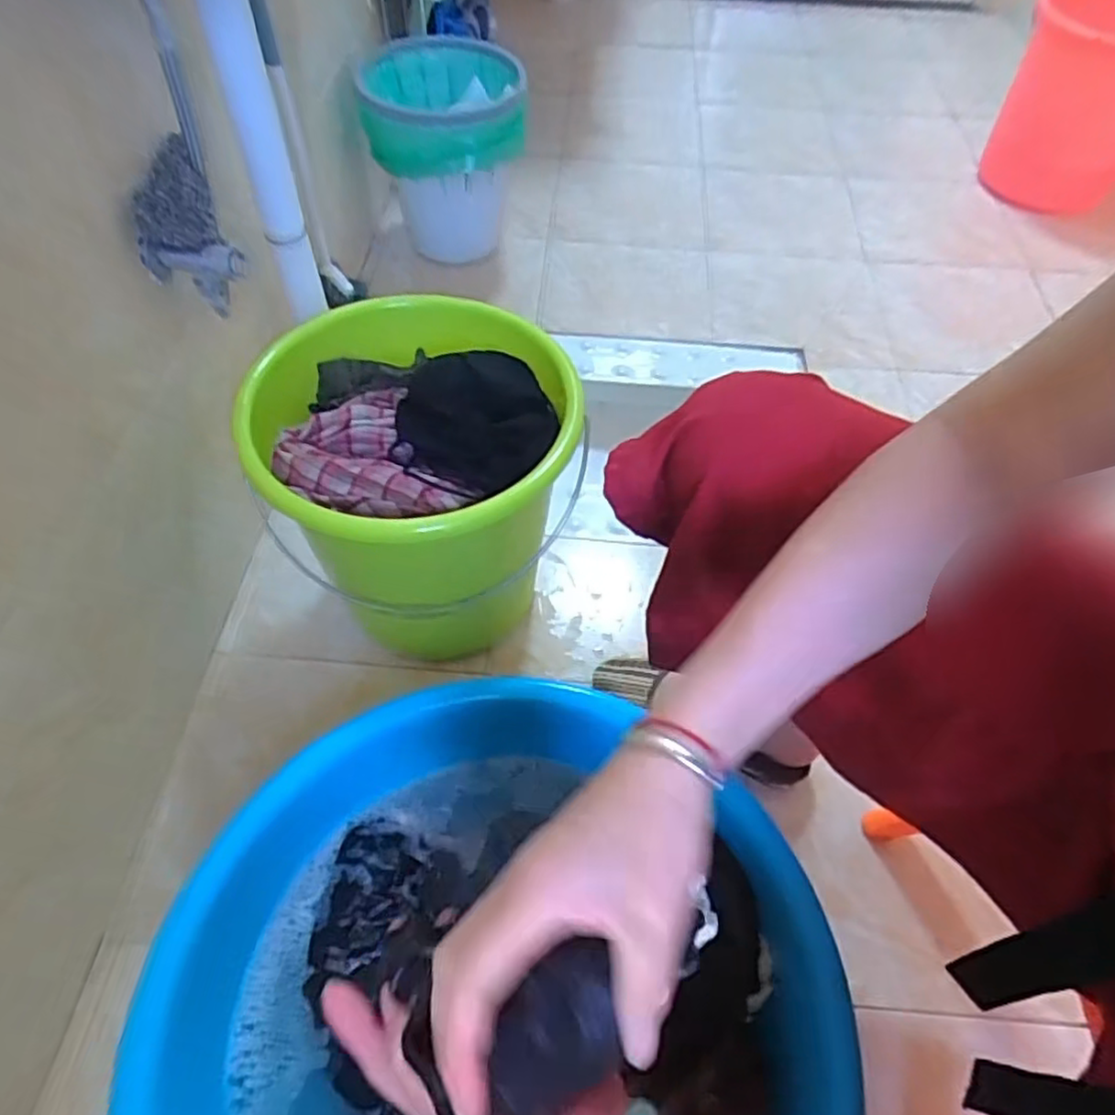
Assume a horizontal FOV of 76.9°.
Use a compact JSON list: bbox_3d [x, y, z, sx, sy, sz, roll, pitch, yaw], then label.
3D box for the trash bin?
[{"bbox_3d":[-0.176,-0.644,1.182,0.242,0.305,0.237,-6,57,-5],"label":"trash bin"}]

